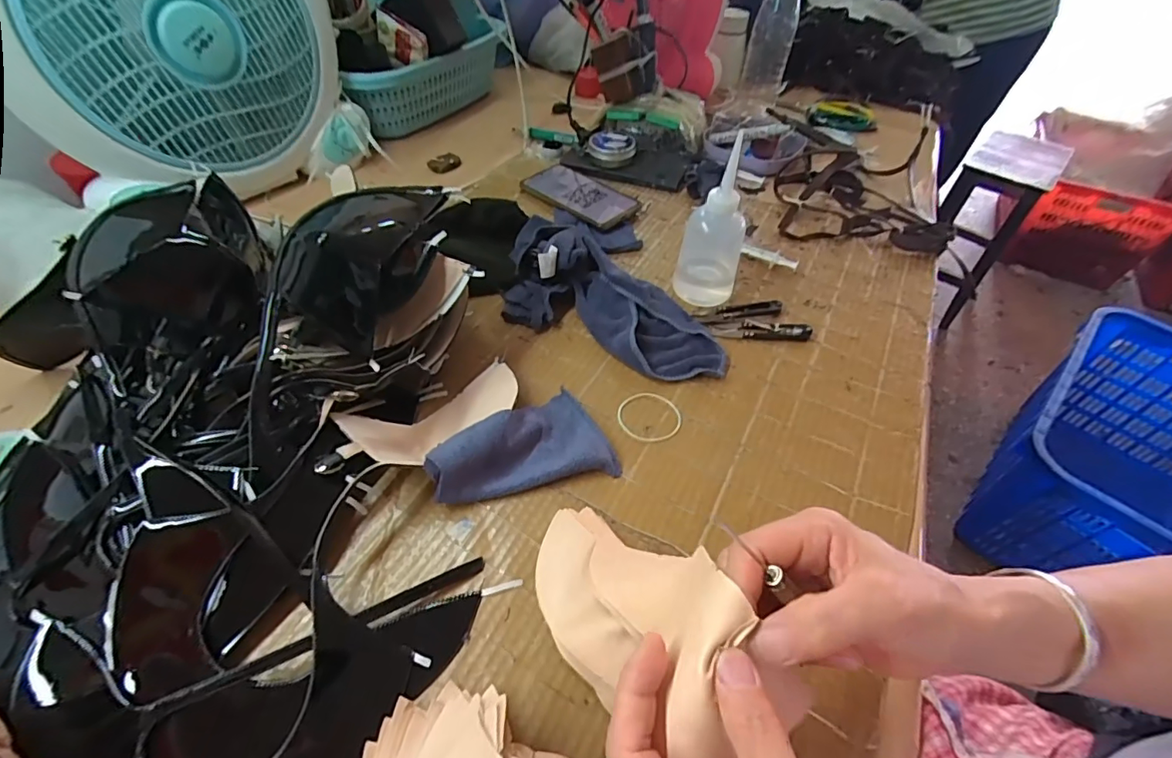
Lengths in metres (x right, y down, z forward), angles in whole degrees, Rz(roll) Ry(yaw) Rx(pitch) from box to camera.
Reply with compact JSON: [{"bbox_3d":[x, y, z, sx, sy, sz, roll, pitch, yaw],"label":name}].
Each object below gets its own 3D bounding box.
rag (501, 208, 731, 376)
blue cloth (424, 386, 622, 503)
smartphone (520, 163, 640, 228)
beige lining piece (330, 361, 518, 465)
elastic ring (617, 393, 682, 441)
[{"bbox_3d":[0.028,-0.091,0.516,0.249,0.063,0.125,21,52,16],"label":"rag"},{"bbox_3d":[-0.053,0.045,0.410,0.137,0.041,0.085,-11,50,-10],"label":"blue cloth"},{"bbox_3d":[-0.010,-0.248,0.680,0.166,0.015,0.085,35,57,26],"label":"smartphone"},{"bbox_3d":[-0.118,0.035,0.419,0.140,0.044,0.071,-25,54,-21],"label":"beige lining piece"},{"bbox_3d":[0.057,0.032,0.450,0.057,0.004,0.054,1,49,-1],"label":"elastic ring"}]

